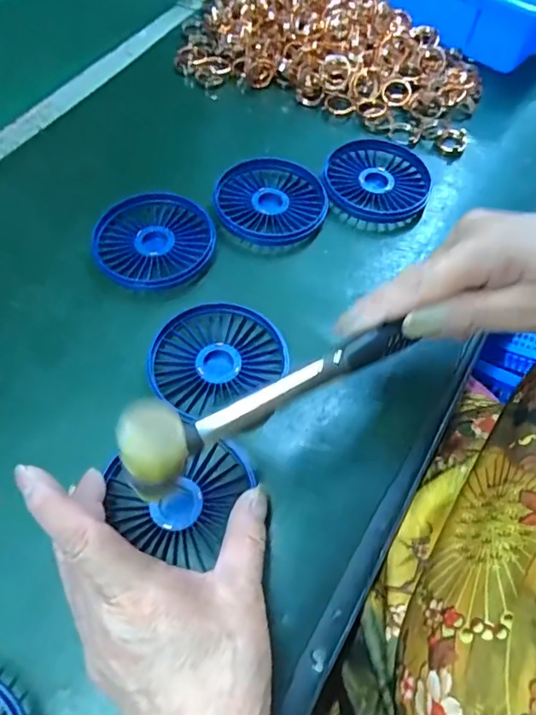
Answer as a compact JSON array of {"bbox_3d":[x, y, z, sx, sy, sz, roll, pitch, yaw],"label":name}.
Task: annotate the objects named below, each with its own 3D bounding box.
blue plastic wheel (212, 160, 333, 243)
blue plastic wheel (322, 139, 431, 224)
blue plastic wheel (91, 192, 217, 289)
[{"bbox_3d":[0.002,-0.121,0.382,0.084,0.015,0.085,2,63,-3],"label":"blue plastic wheel"},{"bbox_3d":[0.088,-0.144,0.401,0.081,0.013,0.085,2,63,-3],"label":"blue plastic wheel"},{"bbox_3d":[-0.083,-0.086,0.357,0.086,0.008,0.084,2,63,-3],"label":"blue plastic wheel"}]

